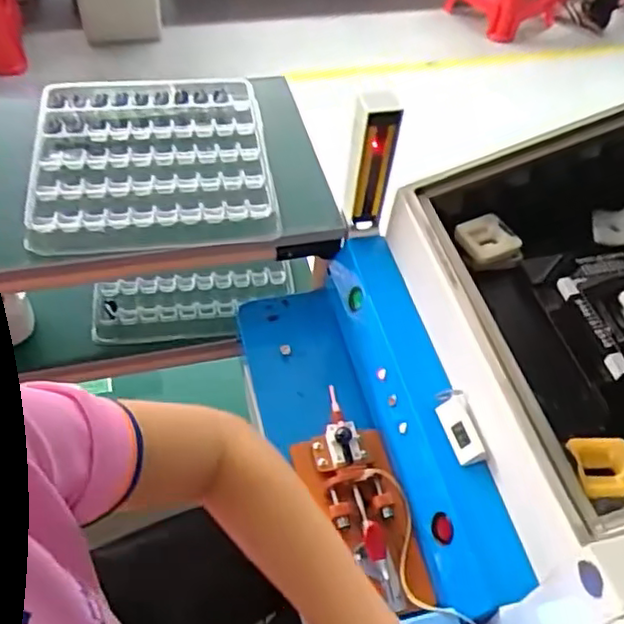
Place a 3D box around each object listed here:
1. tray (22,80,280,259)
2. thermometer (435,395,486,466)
[{"bbox_3d":[-0.177,-0.174,0.731,0.247,0.038,0.251,-5,52,-10],"label":"tray"},{"bbox_3d":[0.130,0.103,0.563,0.026,0.011,0.057,-32,55,22],"label":"thermometer"}]

